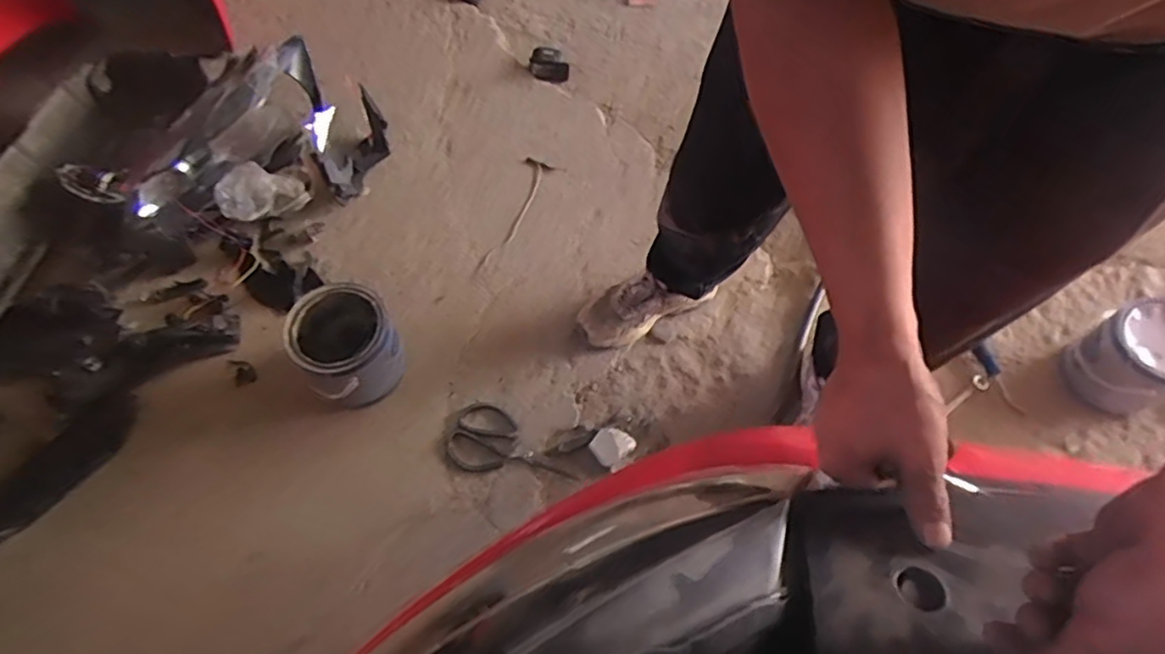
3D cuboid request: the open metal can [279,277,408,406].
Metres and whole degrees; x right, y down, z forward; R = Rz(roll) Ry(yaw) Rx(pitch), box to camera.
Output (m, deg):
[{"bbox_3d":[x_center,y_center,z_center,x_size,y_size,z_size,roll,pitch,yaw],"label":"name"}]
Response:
[{"bbox_3d":[-0.386,0.031,1.071,0.153,0.157,0.153,0,63,-1],"label":"open metal can"}]

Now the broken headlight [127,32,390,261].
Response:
[{"bbox_3d":[-0.611,-0.329,1.248,0.306,0.227,0.478,36,68,16],"label":"broken headlight"}]

